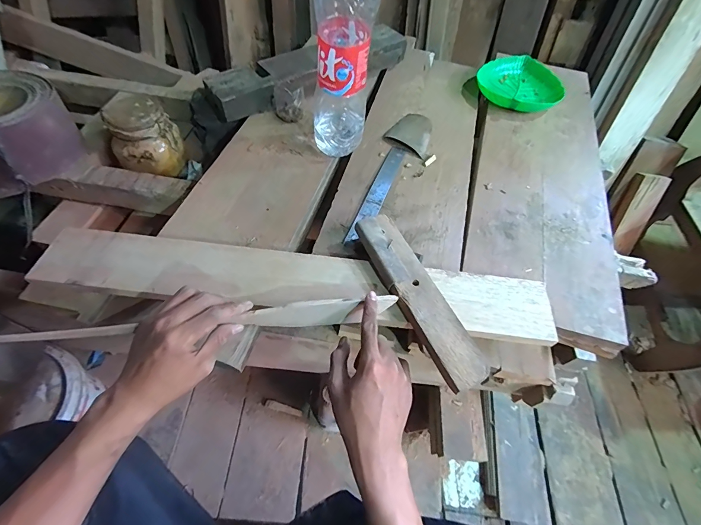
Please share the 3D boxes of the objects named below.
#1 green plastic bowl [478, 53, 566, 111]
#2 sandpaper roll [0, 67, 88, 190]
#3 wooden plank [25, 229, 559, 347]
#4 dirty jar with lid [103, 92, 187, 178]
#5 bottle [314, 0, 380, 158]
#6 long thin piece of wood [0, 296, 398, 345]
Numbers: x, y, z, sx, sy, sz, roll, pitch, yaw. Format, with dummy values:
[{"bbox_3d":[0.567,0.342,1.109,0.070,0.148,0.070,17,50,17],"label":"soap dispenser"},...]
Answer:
[{"bbox_3d":[0.374,-0.393,0.767,0.180,0.041,0.180,13,56,5],"label":"green plastic bowl"},{"bbox_3d":[-0.577,-0.219,0.594,0.172,0.134,0.166,14,56,5],"label":"sandpaper roll"},{"bbox_3d":[-0.069,0.026,0.445,0.646,0.015,0.089,7,56,0],"label":"wooden plank"},{"bbox_3d":[-0.388,-0.234,0.653,0.121,0.110,0.099,-18,59,-16],"label":"dirty jar with lid"},{"bbox_3d":[-0.013,-0.298,0.506,0.083,0.307,0.086,1,56,-4],"label":"bottle"},{"bbox_3d":[-0.164,0.067,0.378,0.435,0.033,0.018,-3,56,-9],"label":"long thin piece of wood"}]

